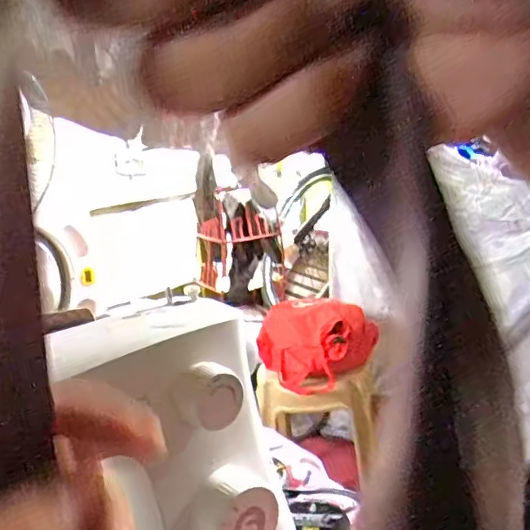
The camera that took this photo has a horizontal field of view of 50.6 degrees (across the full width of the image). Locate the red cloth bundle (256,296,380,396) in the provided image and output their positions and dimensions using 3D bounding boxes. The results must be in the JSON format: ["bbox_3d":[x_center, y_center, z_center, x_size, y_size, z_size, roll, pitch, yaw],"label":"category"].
[{"bbox_3d":[0.141,0.189,1.520,0.287,0.193,0.261,9,18,36],"label":"red cloth bundle"}]

